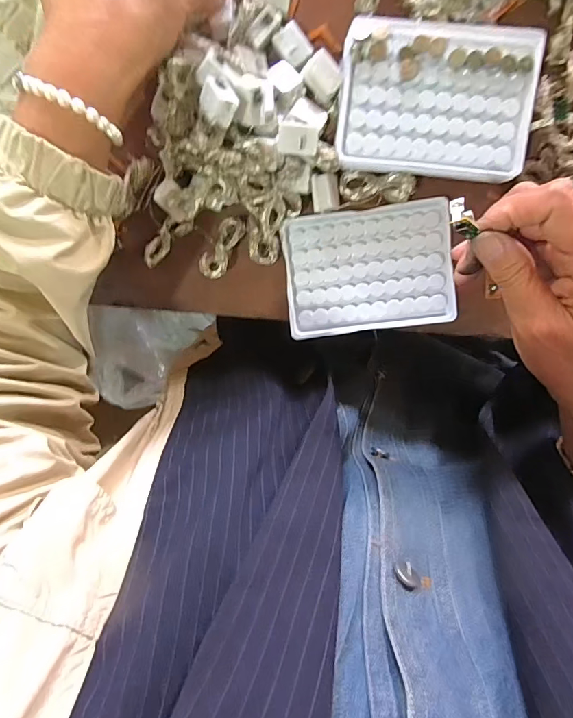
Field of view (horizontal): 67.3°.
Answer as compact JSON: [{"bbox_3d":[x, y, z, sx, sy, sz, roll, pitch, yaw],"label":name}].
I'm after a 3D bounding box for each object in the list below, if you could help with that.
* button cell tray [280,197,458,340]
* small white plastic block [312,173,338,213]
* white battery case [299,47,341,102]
[{"bbox_3d":[0.065,-0.070,0.341,0.128,0.006,0.095,-6,97,5],"label":"button cell tray"},{"bbox_3d":[0.030,-0.126,0.328,0.020,0.017,0.027,-3,97,5],"label":"small white plastic block"},{"bbox_3d":[0.026,-0.199,0.302,0.023,0.010,0.026,-44,92,8],"label":"white battery case"}]

